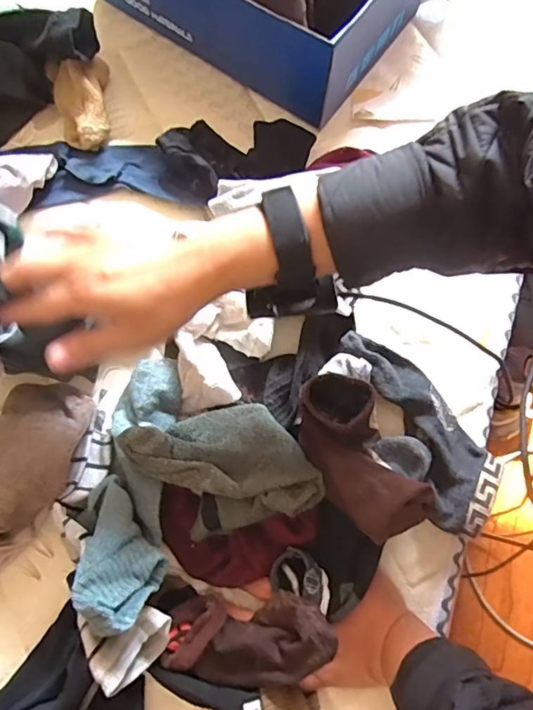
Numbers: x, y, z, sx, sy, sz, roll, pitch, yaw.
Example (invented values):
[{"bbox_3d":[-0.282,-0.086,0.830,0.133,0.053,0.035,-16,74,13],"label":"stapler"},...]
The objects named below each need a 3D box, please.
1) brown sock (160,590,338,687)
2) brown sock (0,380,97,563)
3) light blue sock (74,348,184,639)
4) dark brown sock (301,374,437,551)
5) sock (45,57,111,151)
[{"bbox_3d":[-0.015,0.221,0.392,0.135,0.021,0.063,-14,75,21],"label":"brown sock"},{"bbox_3d":[-0.216,0.094,0.414,0.102,0.053,0.163,34,78,8],"label":"brown sock"},{"bbox_3d":[-0.108,0.101,0.413,0.070,0.058,0.218,3,60,0],"label":"light blue sock"},{"bbox_3d":[0.077,0.083,0.422,0.069,0.039,0.139,-29,77,-7],"label":"dark brown sock"},{"bbox_3d":[-0.189,-0.259,0.523,0.058,0.042,0.094,-12,75,-3],"label":"sock"}]

